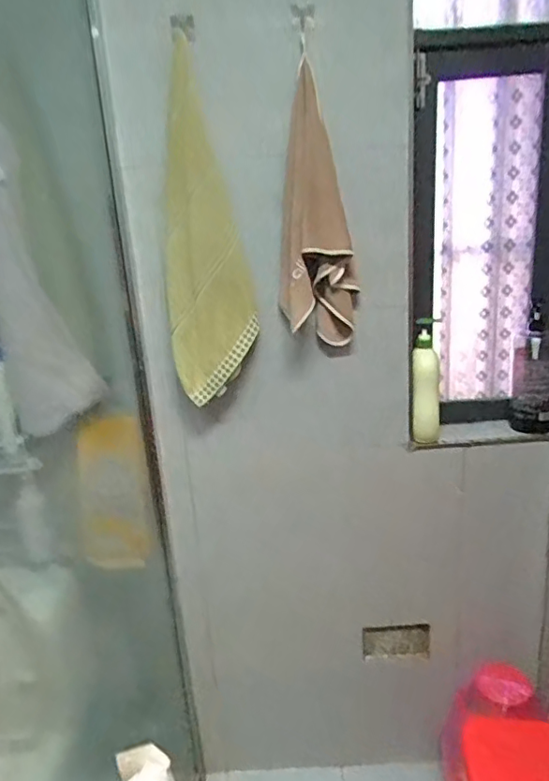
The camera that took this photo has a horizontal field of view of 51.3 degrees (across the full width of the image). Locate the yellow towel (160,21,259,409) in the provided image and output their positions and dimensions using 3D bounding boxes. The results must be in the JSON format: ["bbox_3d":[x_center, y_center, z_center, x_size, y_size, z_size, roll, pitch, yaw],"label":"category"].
[{"bbox_3d":[-0.131,-0.284,1.072,0.166,0.583,0.091,-10,19,-16],"label":"yellow towel"}]

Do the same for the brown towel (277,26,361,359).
[{"bbox_3d":[0.075,-0.311,1.061,0.141,0.501,0.099,-2,19,10],"label":"brown towel"}]

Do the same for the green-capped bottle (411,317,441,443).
[{"bbox_3d":[0.336,-0.025,1.265,0.063,0.265,0.073,0,19,14],"label":"green-capped bottle"}]

